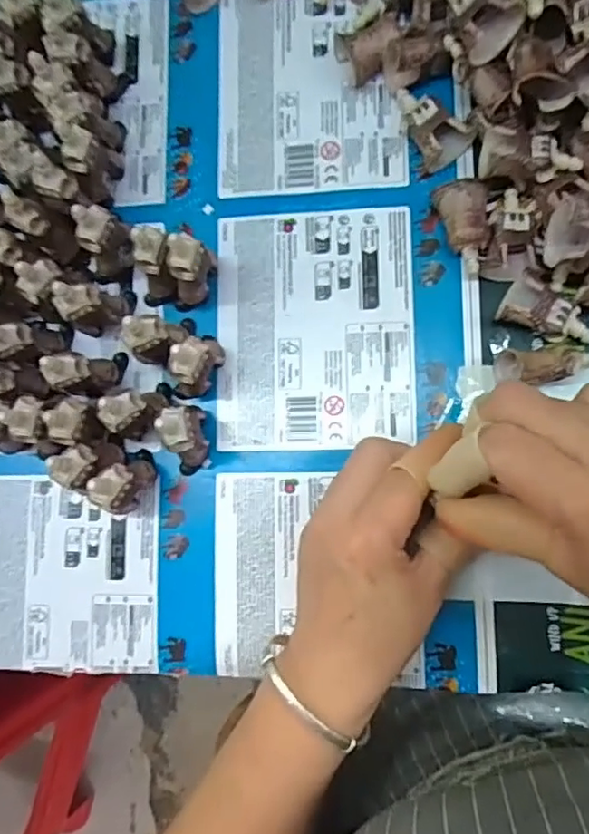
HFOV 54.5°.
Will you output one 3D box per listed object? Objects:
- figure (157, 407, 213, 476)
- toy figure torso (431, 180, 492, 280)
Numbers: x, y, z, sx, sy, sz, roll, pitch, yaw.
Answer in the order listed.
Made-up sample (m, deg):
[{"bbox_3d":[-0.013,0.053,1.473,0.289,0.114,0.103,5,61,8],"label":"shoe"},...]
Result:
[{"bbox_3d":[-0.056,0.013,0.296,0.016,0.053,0.035,10,86,8],"label":"figure"},{"bbox_3d":[0.090,-0.100,0.306,0.027,0.018,0.047,-4,84,7],"label":"toy figure torso"}]

